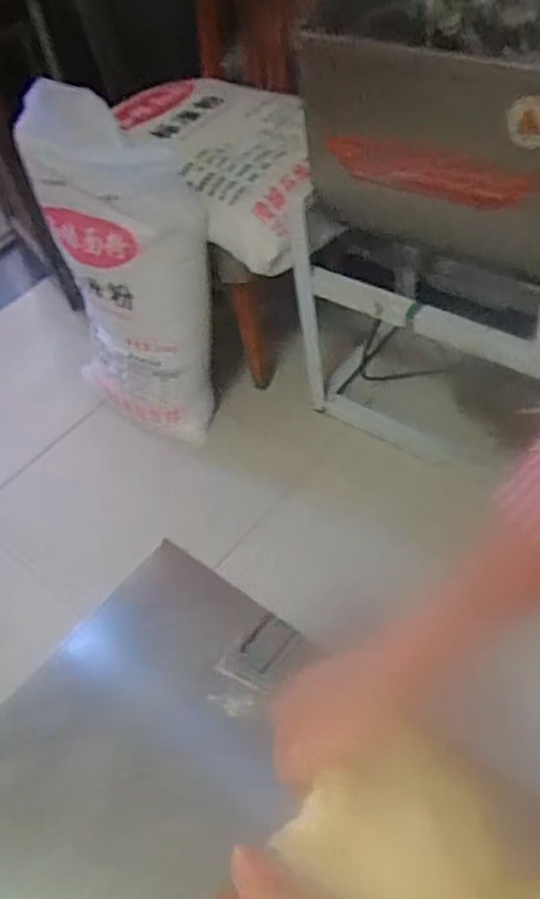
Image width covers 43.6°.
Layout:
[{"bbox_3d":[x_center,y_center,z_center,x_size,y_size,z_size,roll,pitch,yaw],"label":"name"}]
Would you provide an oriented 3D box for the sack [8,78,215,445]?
[{"bbox_3d":[-0.306,-0.360,1.529,0.257,0.752,0.326,-37,58,-21],"label":"sack"}]

